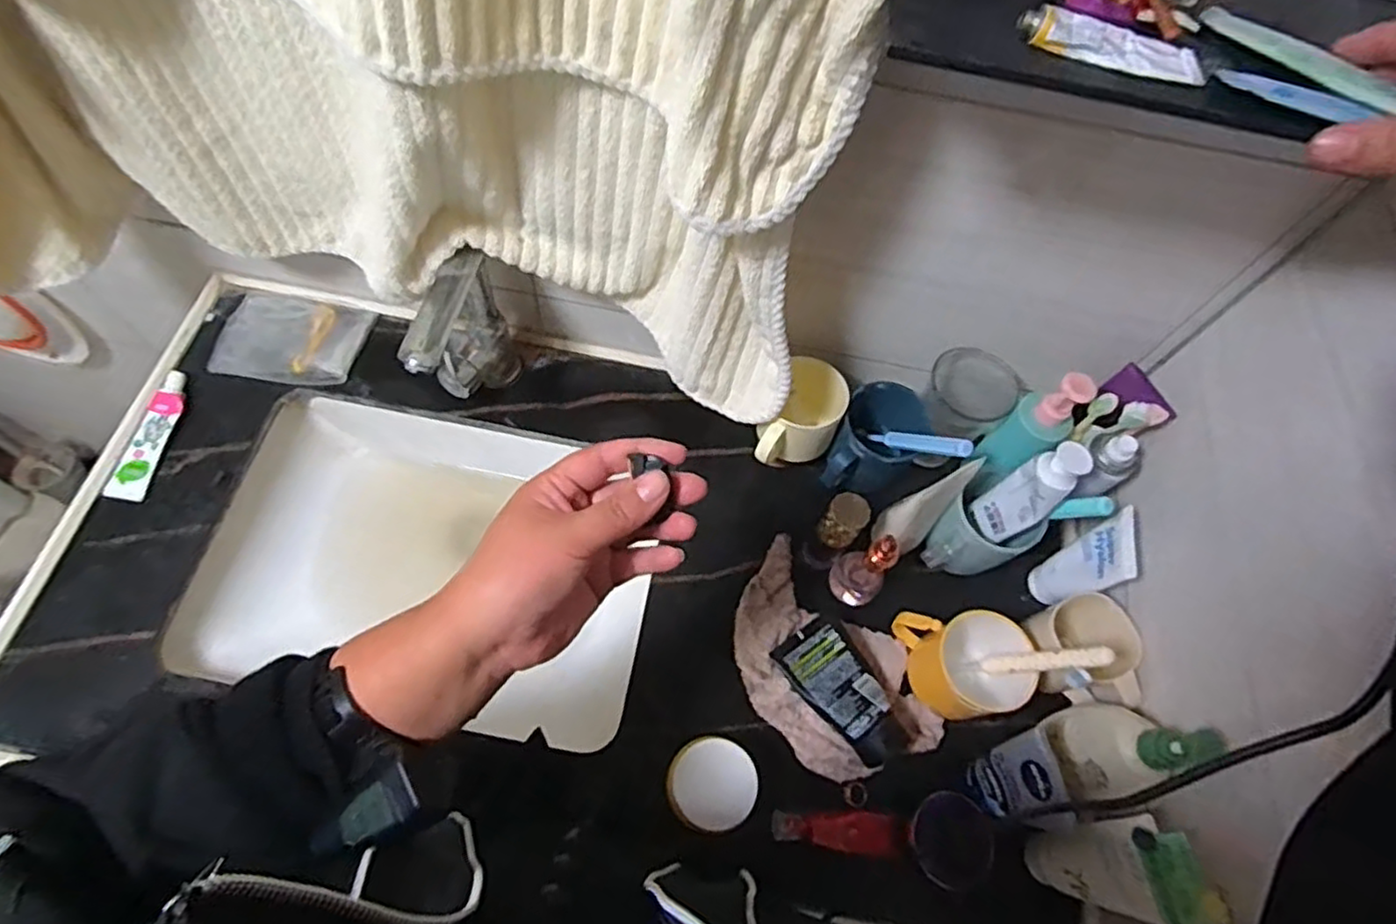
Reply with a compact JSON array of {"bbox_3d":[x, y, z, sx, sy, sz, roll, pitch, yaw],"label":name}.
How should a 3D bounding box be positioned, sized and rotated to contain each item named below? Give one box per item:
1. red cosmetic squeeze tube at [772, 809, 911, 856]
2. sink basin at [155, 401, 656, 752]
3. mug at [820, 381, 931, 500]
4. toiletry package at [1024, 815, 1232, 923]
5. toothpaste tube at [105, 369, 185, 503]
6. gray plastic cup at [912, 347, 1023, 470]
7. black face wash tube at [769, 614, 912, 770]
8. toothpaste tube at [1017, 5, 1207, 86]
[{"bbox_3d":[0.131,0.325,0.619,0.126,0.026,0.032,14,67,-16],"label":"red cosmetic squeeze tube"},{"bbox_3d":[-0.268,0.110,0.766,0.439,0.165,0.300,11,64,0],"label":"sink basin"},{"bbox_3d":[0.178,-0.014,0.709,0.078,0.086,0.102,23,65,6],"label":"mug"},{"bbox_3d":[0.314,0.312,0.545,0.046,0.175,0.065,15,64,2],"label":"toiletry package"},{"bbox_3d":[-0.551,-0.028,0.710,0.036,0.013,0.137,10,64,0],"label":"toothpaste tube"},{"bbox_3d":[0.264,-0.055,0.708,0.082,0.090,0.083,21,64,5],"label":"gray plastic cup"},{"bbox_3d":[0.128,0.199,0.610,0.063,0.026,0.126,-34,72,-19],"label":"black face wash tube"},{"bbox_3d":[0.193,-0.196,0.326,0.088,0.014,0.023,11,64,0],"label":"toothpaste tube"}]

